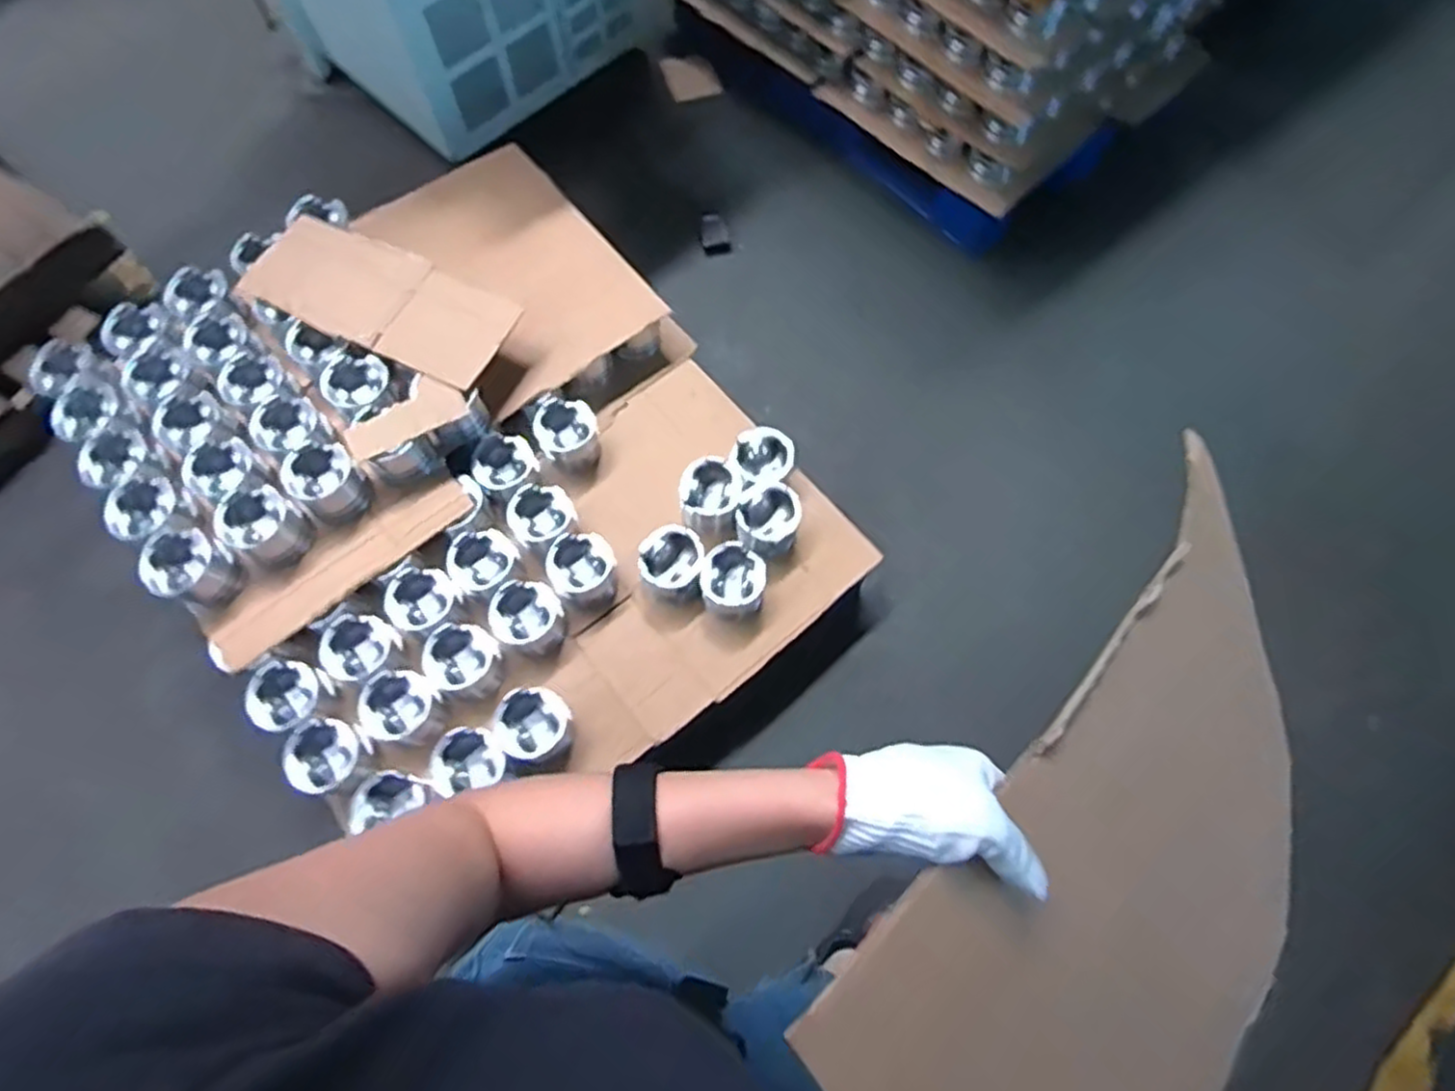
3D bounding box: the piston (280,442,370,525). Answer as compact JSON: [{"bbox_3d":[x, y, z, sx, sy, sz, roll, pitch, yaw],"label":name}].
[{"bbox_3d":[-0.685,-0.108,1.285,0.134,0.095,0.117,38,73,13],"label":"piston"}]

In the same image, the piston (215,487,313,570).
[{"bbox_3d":[-0.776,-0.030,1.256,0.114,0.095,0.104,0,69,-1],"label":"piston"}]

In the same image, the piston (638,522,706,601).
[{"bbox_3d":[-0.095,0.026,1.341,0.112,0.085,0.117,0,69,-1],"label":"piston"}]

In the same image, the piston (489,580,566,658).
[{"bbox_3d":[-0.346,0.127,1.299,0.121,0.077,0.115,0,69,-1],"label":"piston"}]

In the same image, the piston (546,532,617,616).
[{"bbox_3d":[-0.260,0.046,1.357,0.130,0.077,0.132,0,69,-1],"label":"piston"}]

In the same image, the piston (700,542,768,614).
[{"bbox_3d":[0.010,0.059,1.332,0.116,0.081,0.110,0,69,-1],"label":"piston"}]

